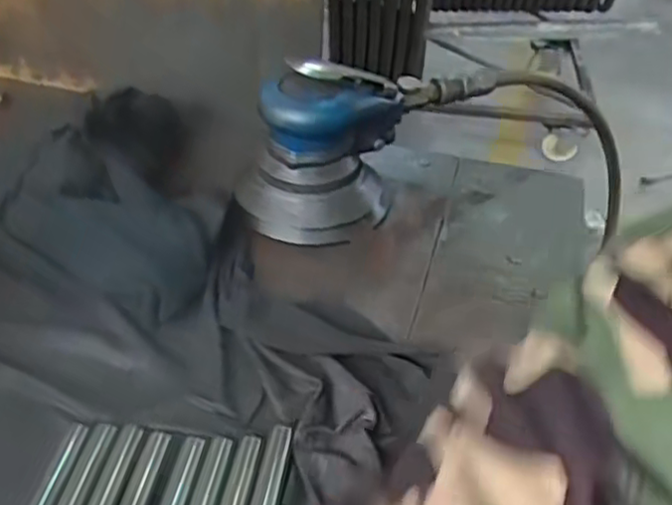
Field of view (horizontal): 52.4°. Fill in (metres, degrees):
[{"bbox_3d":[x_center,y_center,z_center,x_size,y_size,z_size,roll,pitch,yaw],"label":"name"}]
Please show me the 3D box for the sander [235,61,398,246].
[{"bbox_3d":[-0.011,-0.070,0.486,0.111,0.099,0.093,4,41,1],"label":"sander"}]

